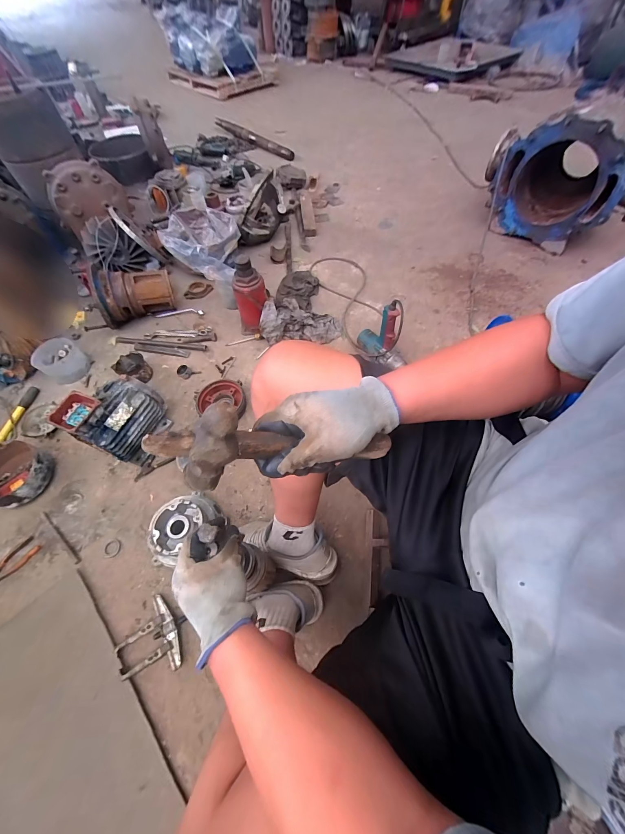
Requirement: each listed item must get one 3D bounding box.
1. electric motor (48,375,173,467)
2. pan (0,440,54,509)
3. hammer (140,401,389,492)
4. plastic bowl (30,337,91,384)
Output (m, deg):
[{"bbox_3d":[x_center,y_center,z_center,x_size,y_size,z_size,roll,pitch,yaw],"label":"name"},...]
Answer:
[{"bbox_3d":[-0.578,0.007,0.913,0.165,0.225,0.216,8,60,8],"label":"electric motor"},{"bbox_3d":[-0.889,0.176,0.907,0.171,0.113,0.185,-1,59,2],"label":"pan"},{"bbox_3d":[-0.026,0.039,0.328,0.269,0.112,0.027,5,51,-32],"label":"hammer"},{"bbox_3d":[-0.931,-0.205,1.130,0.145,0.103,0.145,-1,59,2],"label":"plastic bowl"}]

